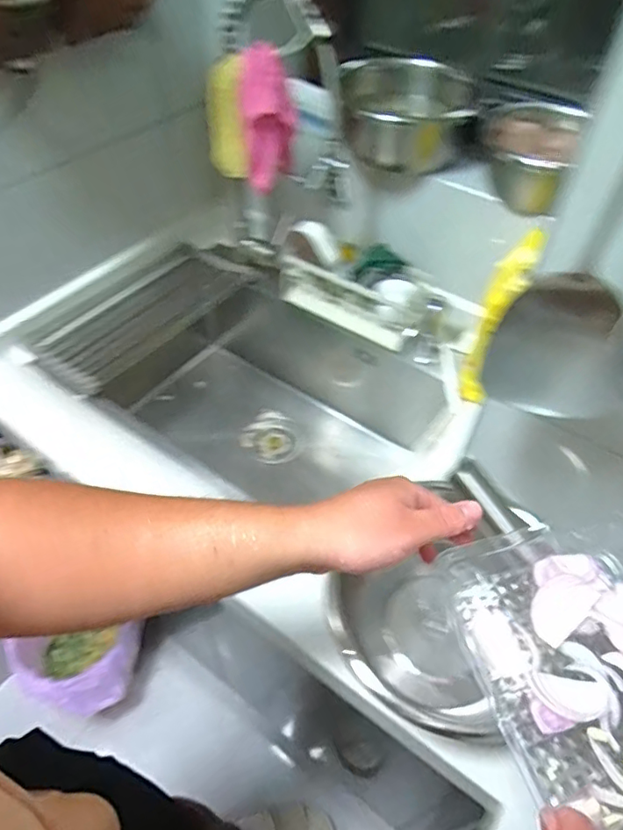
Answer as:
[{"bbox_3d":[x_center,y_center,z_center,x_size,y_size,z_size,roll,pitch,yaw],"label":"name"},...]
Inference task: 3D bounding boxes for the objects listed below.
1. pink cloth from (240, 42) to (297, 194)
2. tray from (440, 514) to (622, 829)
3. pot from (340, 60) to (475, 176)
[{"bbox_3d":[-0.057,-0.385,0.733,0.072,0.177,0.051,1,50,0],"label":"pink cloth"},{"bbox_3d":[0.197,0.159,0.373,0.173,0.042,0.193,-12,51,-11],"label":"tray"},{"bbox_3d":[0.128,-0.434,0.814,0.188,0.109,0.176,1,50,-1],"label":"pot"}]

